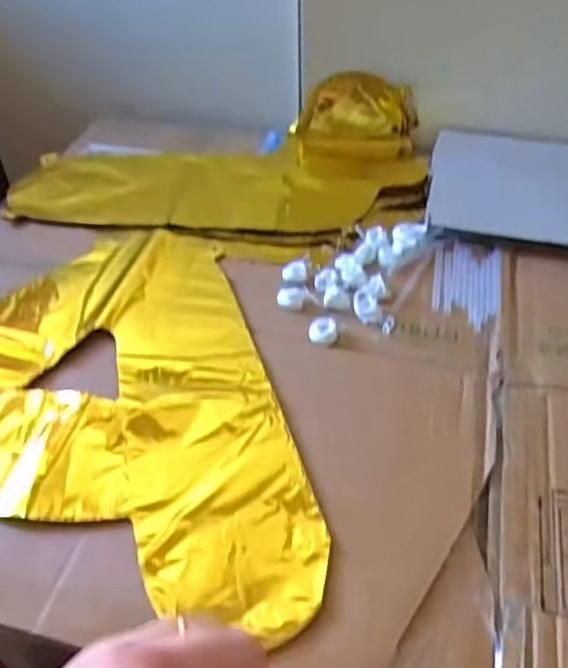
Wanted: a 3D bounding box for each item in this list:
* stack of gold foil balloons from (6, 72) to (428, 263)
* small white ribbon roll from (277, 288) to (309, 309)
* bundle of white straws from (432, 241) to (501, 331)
[{"bbox_3d":[-0.058,-0.183,0.674,0.393,0.058,0.253,10,46,11],"label":"stack of gold foil balloons"},{"bbox_3d":[0.006,-0.030,0.536,0.020,0.006,0.021,0,45,0],"label":"small white ribbon roll"},{"bbox_3d":[0.157,-0.044,0.567,0.056,0.004,0.107,8,45,9],"label":"bundle of white straws"}]

